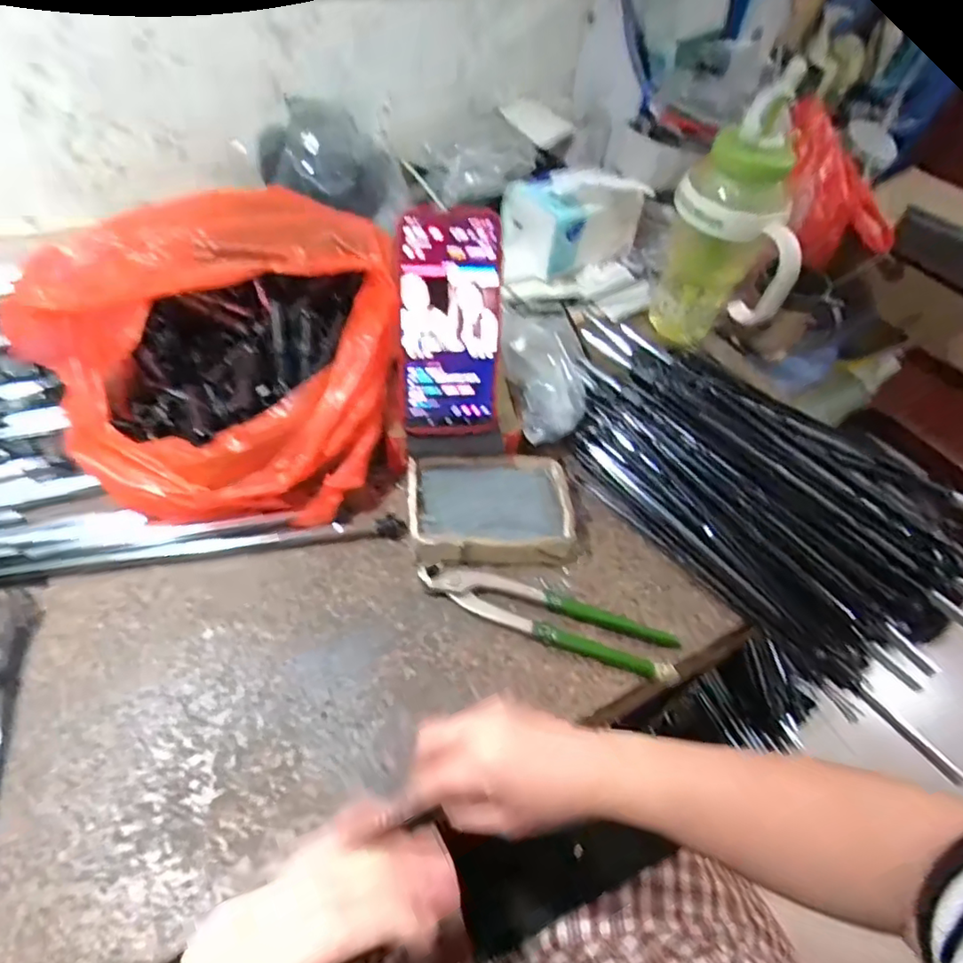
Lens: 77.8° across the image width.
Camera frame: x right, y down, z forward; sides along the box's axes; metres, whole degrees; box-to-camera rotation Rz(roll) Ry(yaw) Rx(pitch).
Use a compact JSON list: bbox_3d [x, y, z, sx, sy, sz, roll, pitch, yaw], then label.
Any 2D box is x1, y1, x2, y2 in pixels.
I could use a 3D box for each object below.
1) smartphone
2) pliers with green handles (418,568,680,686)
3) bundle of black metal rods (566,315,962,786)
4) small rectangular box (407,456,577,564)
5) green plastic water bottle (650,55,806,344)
[{"bbox_3d":[-0.022,-0.119,0.462,0.080,0.166,0.016,-4,22,-9],"label":"smartphone"},{"bbox_3d":[0.052,0.100,0.453,0.197,0.022,0.042,17,52,8],"label":"pliers with green handles"},{"bbox_3d":[0.259,-0.004,0.539,0.418,0.069,0.267,38,57,23],"label":"bundle of black metal rods"},{"bbox_3d":[0.008,0.022,0.492,0.130,0.031,0.091,-2,51,-7],"label":"small rectangular box"},{"bbox_3d":[0.251,-0.238,0.606,0.094,0.254,0.116,-4,52,-9],"label":"green plastic water bottle"}]

